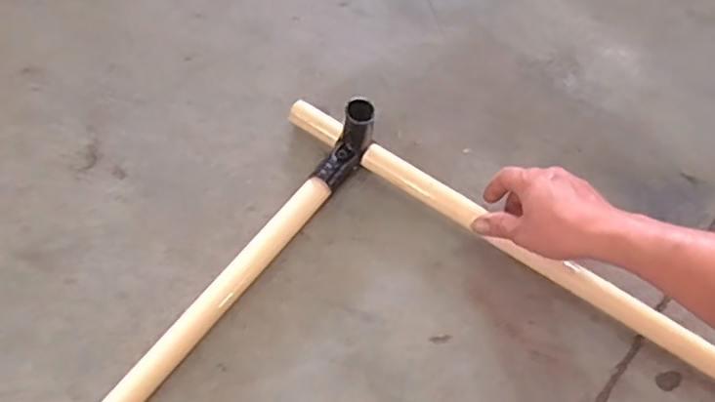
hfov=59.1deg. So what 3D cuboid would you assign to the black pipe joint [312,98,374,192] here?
[{"bbox_3d":[-0.012,-0.053,0.661,0.031,0.083,0.079,29,64,13],"label":"black pipe joint"}]

